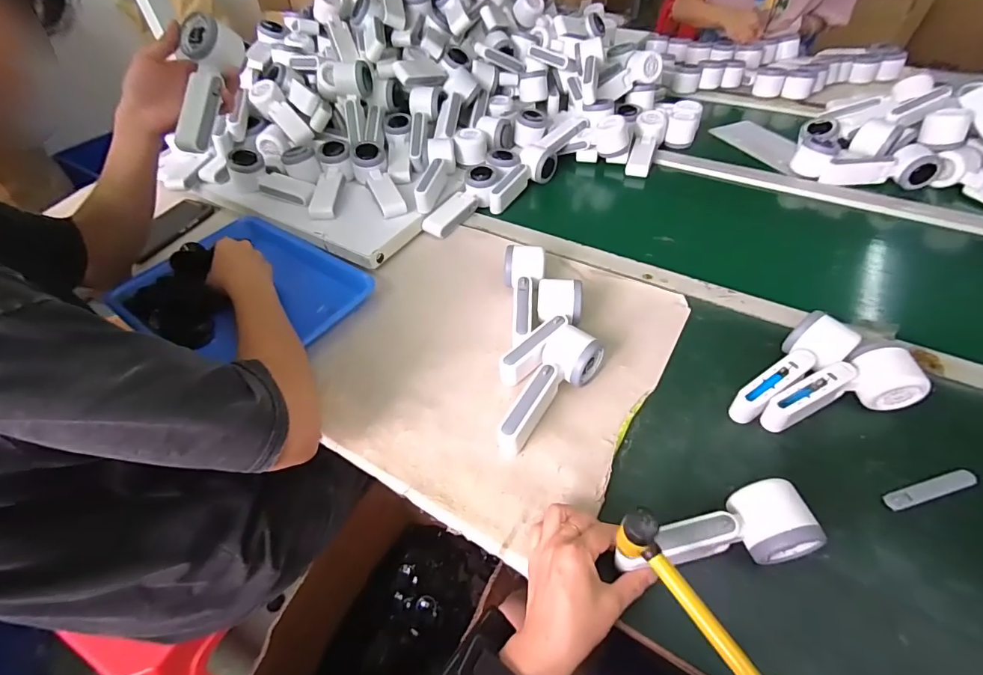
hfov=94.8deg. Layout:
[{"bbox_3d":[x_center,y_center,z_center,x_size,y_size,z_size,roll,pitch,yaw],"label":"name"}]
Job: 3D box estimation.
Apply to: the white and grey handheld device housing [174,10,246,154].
[{"bbox_3d":[-0.371,-0.322,0.586,0.051,0.045,0.165,12,91,15],"label":"white and grey handheld device housing"}]

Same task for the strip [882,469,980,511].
[{"bbox_3d":[0.413,0.143,0.424,0.090,0.005,0.016,-14,49,-7],"label":"strip"}]

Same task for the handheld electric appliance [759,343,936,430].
[{"bbox_3d":[0.361,0.055,0.477,0.153,0.049,0.062,-11,49,-4],"label":"handheld electric appliance"}]

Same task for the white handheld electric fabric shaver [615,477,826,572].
[{"bbox_3d":[0.187,0.168,0.389,0.163,0.044,0.055,-10,49,-3],"label":"white handheld electric fabric shaver"}]

